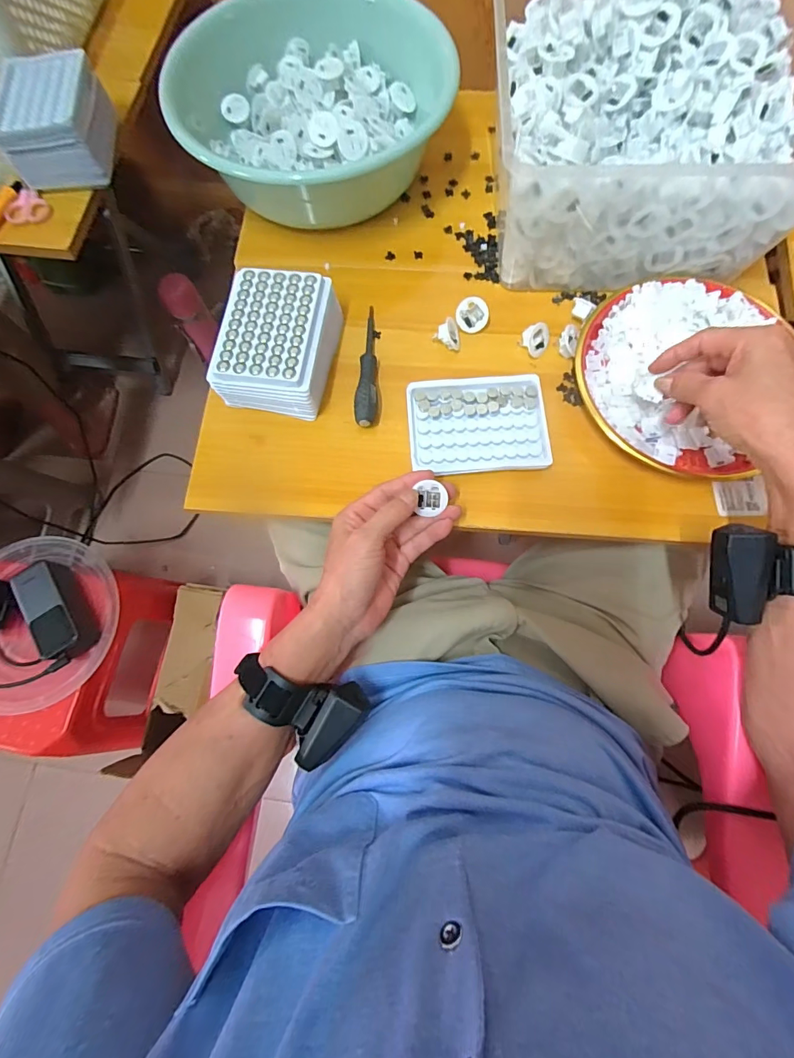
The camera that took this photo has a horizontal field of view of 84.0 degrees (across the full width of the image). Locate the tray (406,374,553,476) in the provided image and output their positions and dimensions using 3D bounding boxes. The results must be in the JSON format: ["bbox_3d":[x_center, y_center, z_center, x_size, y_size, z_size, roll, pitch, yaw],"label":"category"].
[{"bbox_3d":[0.080,-0.102,0.440,0.133,0.024,0.097,-3,74,0],"label":"tray"}]

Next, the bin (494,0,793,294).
[{"bbox_3d":[0.241,-0.401,0.444,0.296,0.146,0.264,2,74,2],"label":"bin"}]

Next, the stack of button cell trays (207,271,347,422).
[{"bbox_3d":[-0.119,-0.183,0.443,0.099,0.059,0.136,10,75,4],"label":"stack of button cell trays"}]

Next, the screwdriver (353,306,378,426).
[{"bbox_3d":[-0.031,-0.170,0.456,0.022,0.020,0.145,0,74,1],"label":"screwdriver"}]

